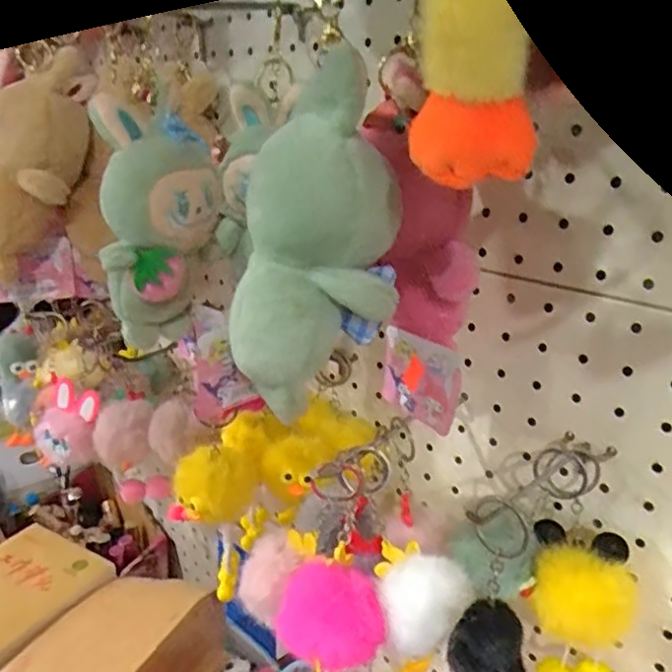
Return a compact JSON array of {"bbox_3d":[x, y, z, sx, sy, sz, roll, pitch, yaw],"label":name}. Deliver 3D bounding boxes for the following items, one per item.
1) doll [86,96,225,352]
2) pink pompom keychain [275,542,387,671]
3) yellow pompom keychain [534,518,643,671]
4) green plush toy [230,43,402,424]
[{"bbox_3d":[-0.111,-0.064,0.396,0.070,0.152,0.054,-1,19,-8],"label":"doll"},{"bbox_3d":[-0.004,0.163,0.340,0.053,0.058,0.070,-3,20,-14],"label":"pink pompom keychain"},{"bbox_3d":[0.140,0.163,0.356,0.057,0.100,0.051,11,21,25],"label":"yellow pompom keychain"},{"bbox_3d":[-0.011,-0.040,0.280,0.073,0.142,0.051,-1,19,-8],"label":"green plush toy"}]

